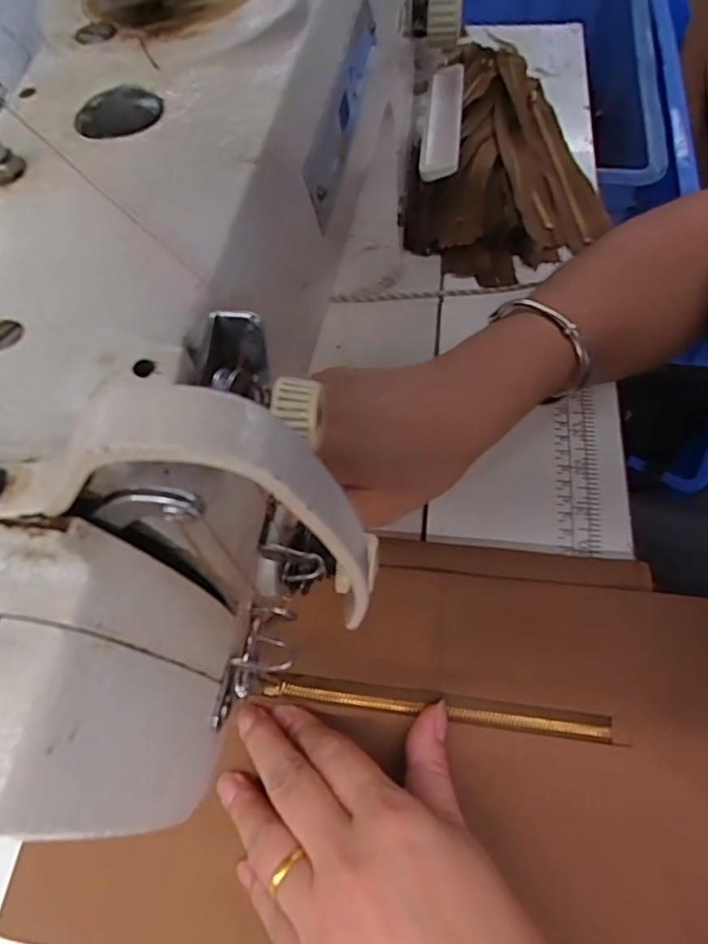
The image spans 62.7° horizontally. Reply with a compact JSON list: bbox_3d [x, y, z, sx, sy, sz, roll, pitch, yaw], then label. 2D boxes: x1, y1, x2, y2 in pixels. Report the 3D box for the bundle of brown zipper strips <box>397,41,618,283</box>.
[{"bbox_3d":[0.123,-0.241,0.448,0.133,0.046,0.226,12,64,10],"label":"bundle of brown zipper strips"}]

